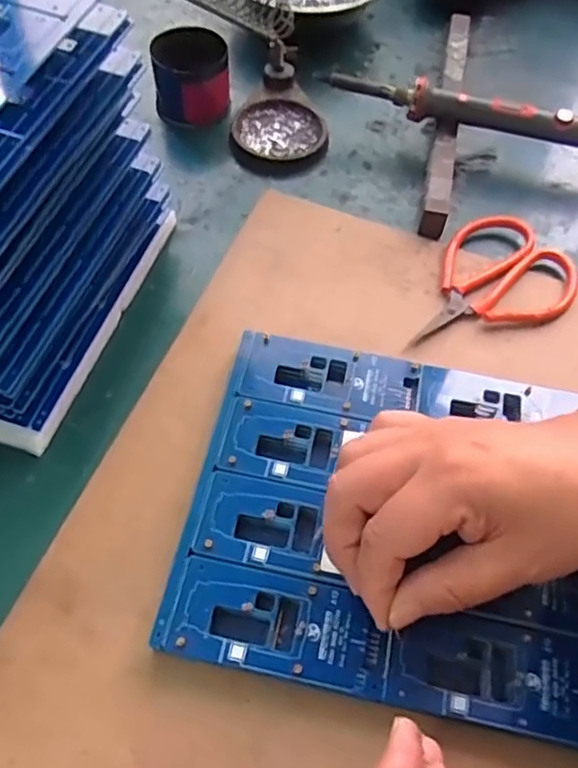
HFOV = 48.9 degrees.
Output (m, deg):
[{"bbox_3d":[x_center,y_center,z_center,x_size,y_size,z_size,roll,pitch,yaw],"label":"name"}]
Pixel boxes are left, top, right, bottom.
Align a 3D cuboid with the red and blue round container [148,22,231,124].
[{"bbox_3d":[-0.068,-0.215,0.446,0.051,0.039,0.055,-2,58,-5],"label":"red and blue round container"}]

